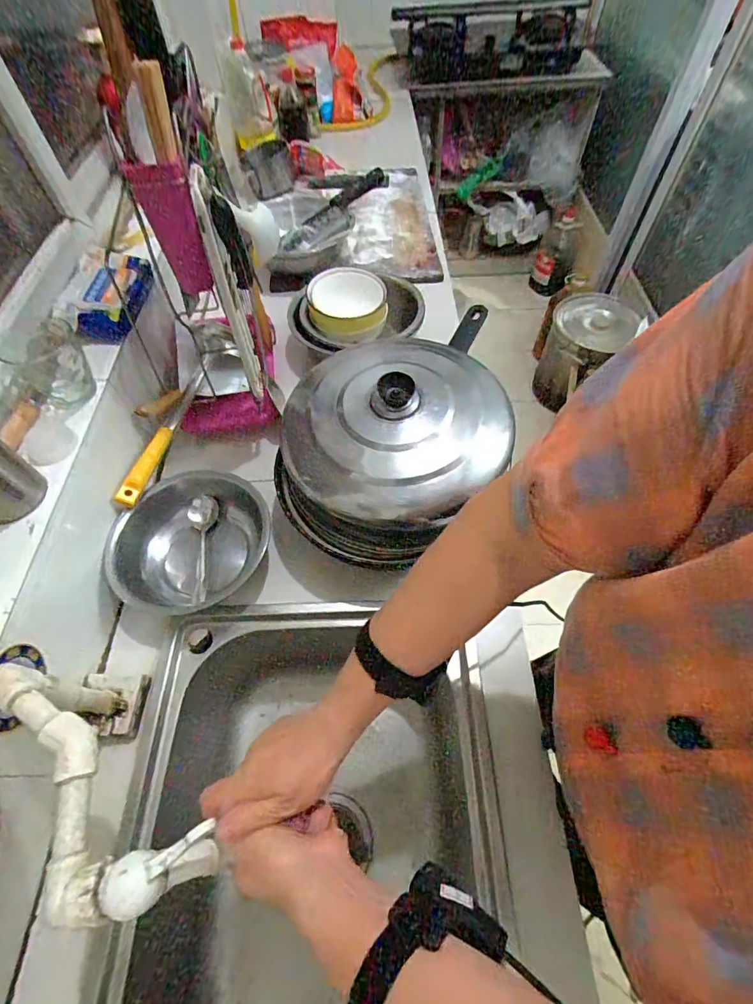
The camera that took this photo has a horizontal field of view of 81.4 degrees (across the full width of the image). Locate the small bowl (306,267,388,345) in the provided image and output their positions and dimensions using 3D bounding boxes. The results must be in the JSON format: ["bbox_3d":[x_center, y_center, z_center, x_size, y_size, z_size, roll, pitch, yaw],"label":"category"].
[{"bbox_3d":[-0.050,-0.351,0.780,0.134,0.069,0.113,-2,59,2],"label":"small bowl"}]

